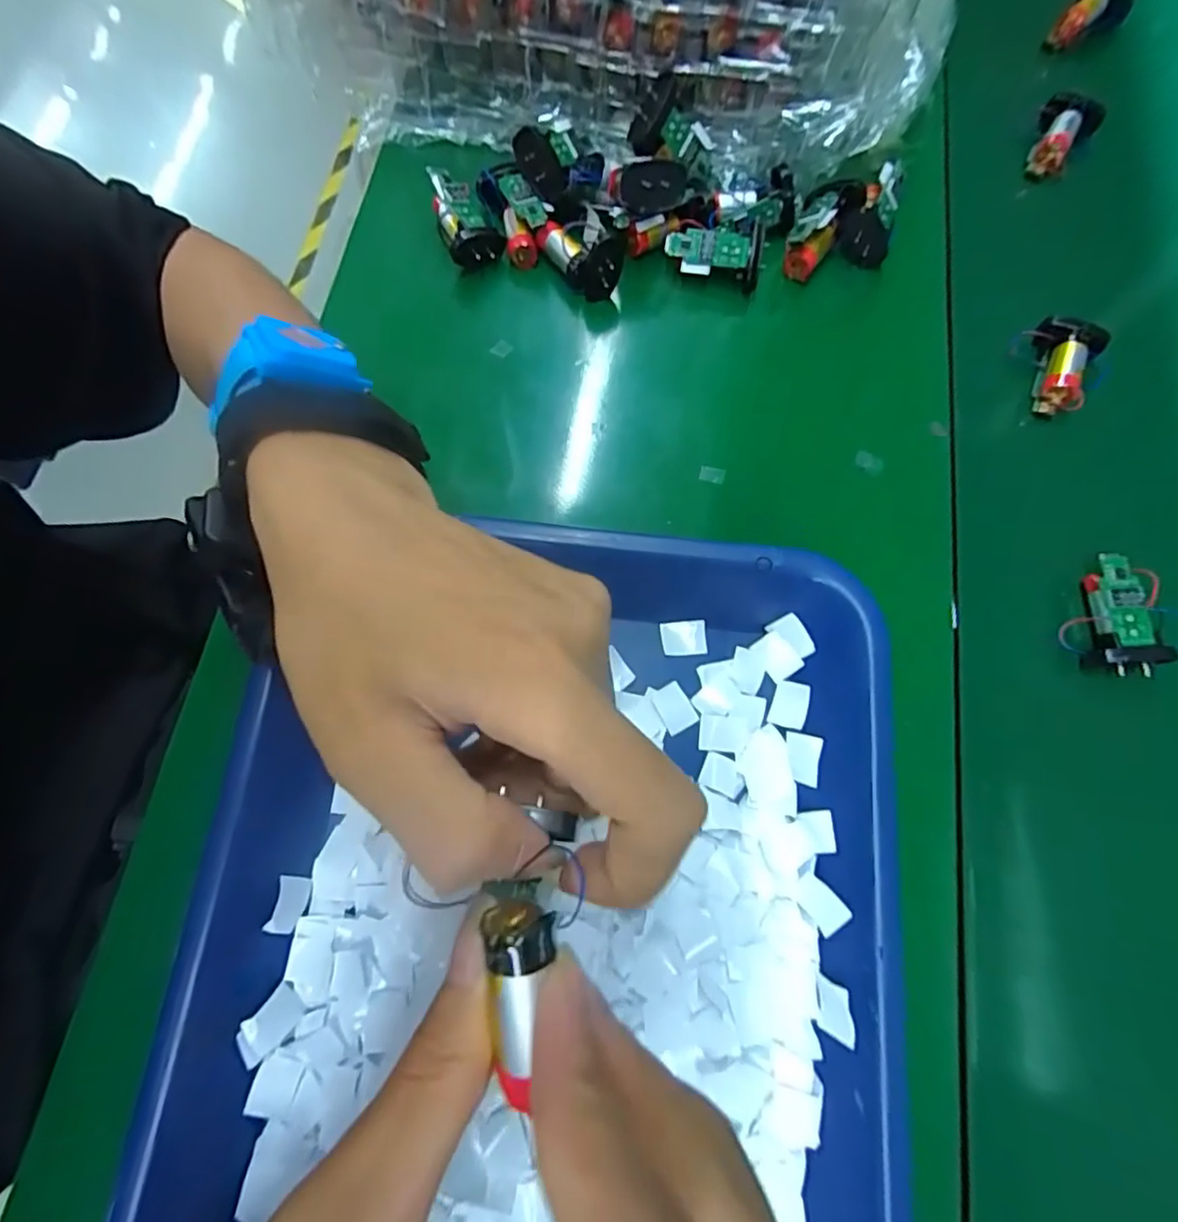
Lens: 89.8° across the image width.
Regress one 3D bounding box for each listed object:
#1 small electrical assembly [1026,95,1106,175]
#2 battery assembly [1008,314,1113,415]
[{"bbox_3d":[0.285,-0.286,0.364,0.031,0.031,0.044,33,77,10],"label":"small electrical assembly"},{"bbox_3d":[0.246,-0.131,0.313,0.039,0.022,0.044,25,76,9],"label":"battery assembly"}]

